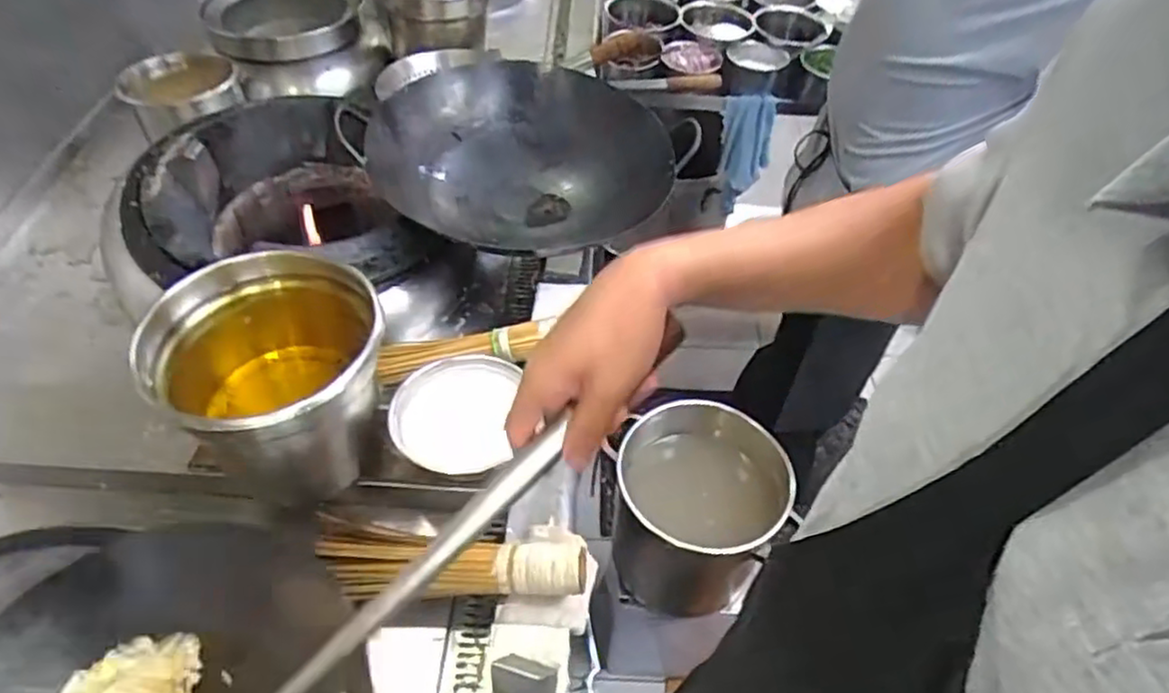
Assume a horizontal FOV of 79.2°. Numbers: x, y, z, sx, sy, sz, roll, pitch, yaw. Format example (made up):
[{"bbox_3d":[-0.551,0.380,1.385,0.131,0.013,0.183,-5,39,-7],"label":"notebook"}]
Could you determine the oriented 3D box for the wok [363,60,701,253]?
[{"bbox_3d":[-0.077,-0.274,1.067,0.456,0.137,0.367,-22,52,-19],"label":"wok"}]

